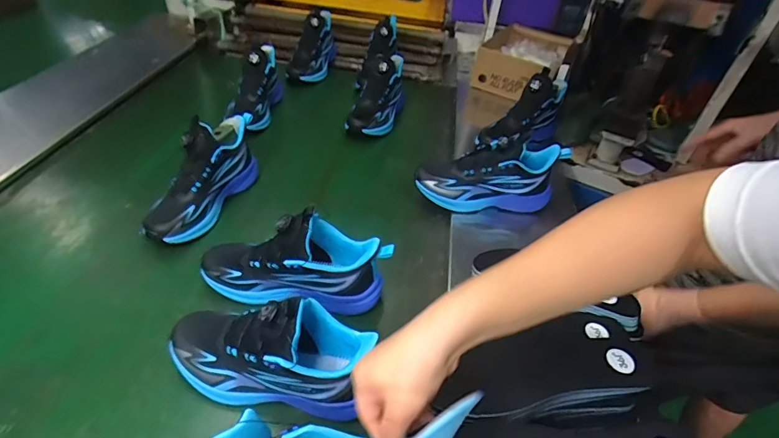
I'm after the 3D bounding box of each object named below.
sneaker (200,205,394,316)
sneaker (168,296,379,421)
[{"bbox_3d":[-0.132,0.054,0.594,0.262,0.147,0.086,8,42,2],"label":"sneaker"},{"bbox_3d":[-0.142,0.149,0.489,0.246,0.140,0.084,8,42,2],"label":"sneaker"}]

